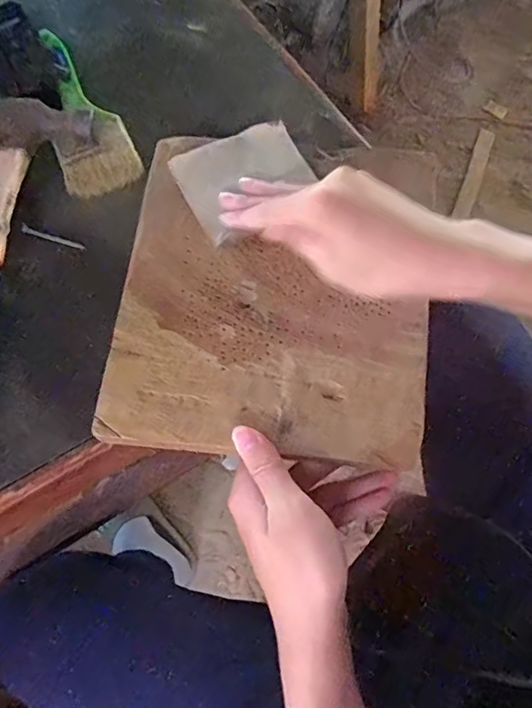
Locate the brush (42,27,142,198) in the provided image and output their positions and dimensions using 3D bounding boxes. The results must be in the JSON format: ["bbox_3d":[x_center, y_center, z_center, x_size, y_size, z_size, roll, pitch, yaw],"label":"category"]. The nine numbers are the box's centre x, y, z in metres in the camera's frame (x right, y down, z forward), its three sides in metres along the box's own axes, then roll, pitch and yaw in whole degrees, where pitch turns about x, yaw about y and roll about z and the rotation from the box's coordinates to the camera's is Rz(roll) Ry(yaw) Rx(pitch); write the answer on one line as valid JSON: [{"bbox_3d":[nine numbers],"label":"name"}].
[{"bbox_3d":[-0.160,-0.221,0.451,0.064,0.023,0.186,-16,69,-7],"label":"brush"}]

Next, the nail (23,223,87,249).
[{"bbox_3d":[-0.168,-0.093,0.404,0.047,0.004,0.006,17,67,-17],"label":"nail"}]

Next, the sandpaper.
[{"bbox_3d":[-0.016,-0.141,0.402,0.102,0.014,0.087,-31,70,-11],"label":"sandpaper"}]

